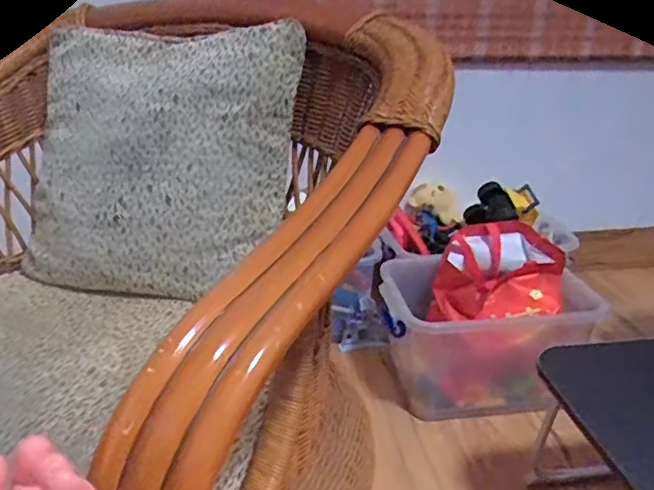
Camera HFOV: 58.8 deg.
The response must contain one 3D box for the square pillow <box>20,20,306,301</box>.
[{"bbox_3d":[-0.267,-0.133,0.868,0.428,0.408,0.120,8,-3,14],"label":"square pillow"}]

